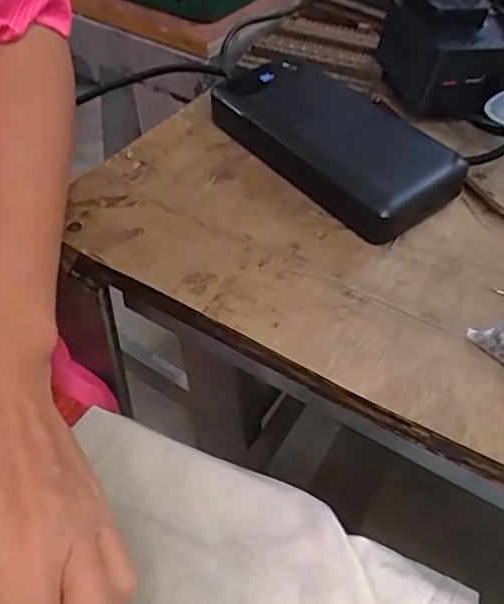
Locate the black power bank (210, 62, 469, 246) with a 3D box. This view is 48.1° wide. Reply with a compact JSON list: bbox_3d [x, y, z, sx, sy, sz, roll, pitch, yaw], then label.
[{"bbox_3d":[0.044,-0.102,0.344,0.072,0.028,0.159,-28,56,-26],"label":"black power bank"}]

